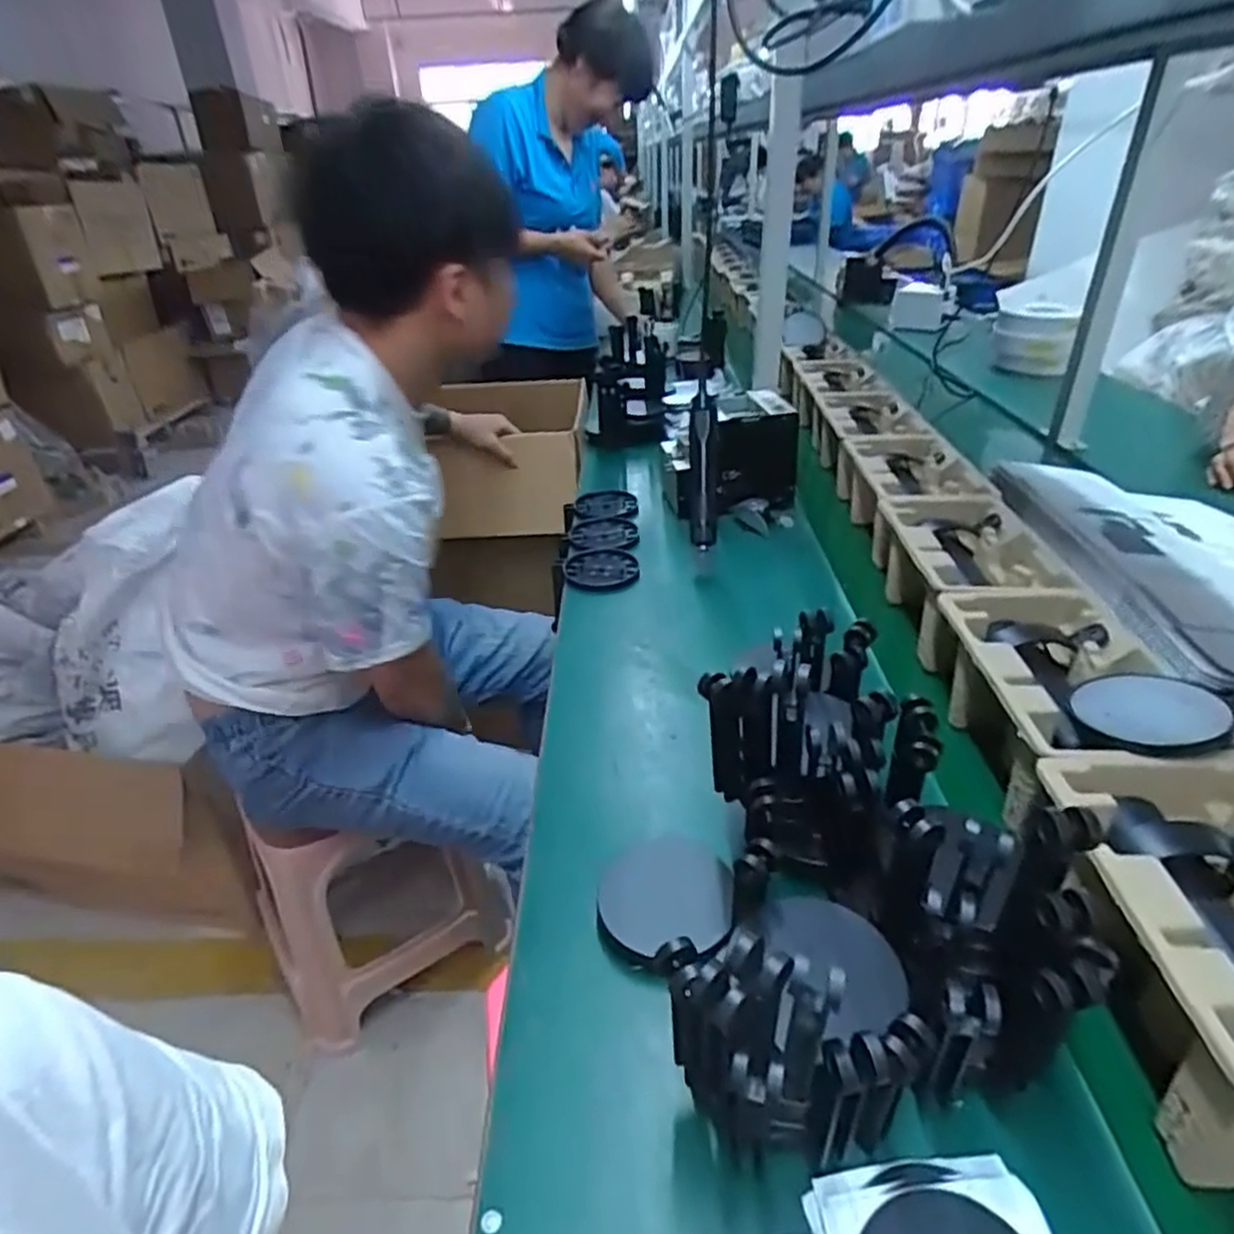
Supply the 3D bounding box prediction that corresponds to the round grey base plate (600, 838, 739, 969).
[{"bbox_3d":[0.035,0.198,0.518,0.092,0.011,0.099,-1,32,1],"label":"round grey base plate"}]

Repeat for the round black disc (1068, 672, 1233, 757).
[{"bbox_3d":[0.397,0.068,0.541,0.103,0.015,0.093,-17,26,-8],"label":"round black disc"}]

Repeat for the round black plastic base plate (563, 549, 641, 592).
[{"bbox_3d":[-0.019,-0.064,0.958,0.092,0.011,0.088,-1,32,1],"label":"round black plastic base plate"}]

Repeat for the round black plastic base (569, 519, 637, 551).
[{"bbox_3d":[-0.017,-0.118,1.034,0.093,0.008,0.093,-1,32,1],"label":"round black plastic base"}]

